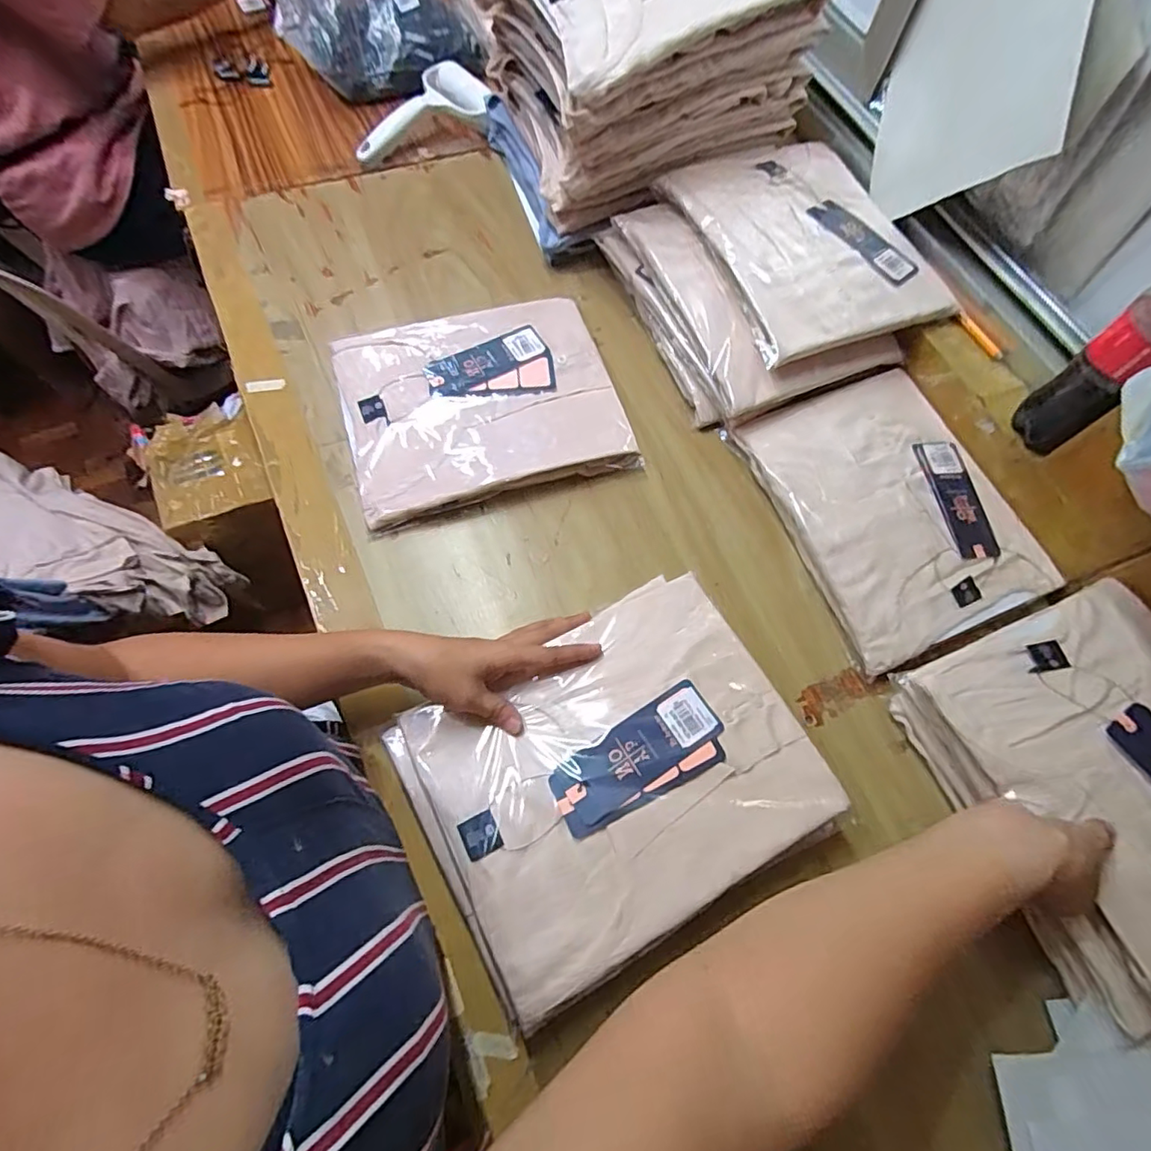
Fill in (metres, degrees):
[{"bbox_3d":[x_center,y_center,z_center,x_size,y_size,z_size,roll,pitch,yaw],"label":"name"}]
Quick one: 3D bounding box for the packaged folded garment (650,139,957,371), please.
[{"bbox_3d":[0.220,-0.331,0.563,0.202,0.034,0.246,-20,70,-12],"label":"packaged folded garment"}]

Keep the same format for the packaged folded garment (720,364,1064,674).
[{"bbox_3d":[0.291,-0.066,0.530,0.205,0.030,0.254,-21,70,-12],"label":"packaged folded garment"}]

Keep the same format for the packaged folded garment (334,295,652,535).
[{"bbox_3d":[-0.091,-0.166,0.547,0.246,0.025,0.206,-17,67,-8],"label":"packaged folded garment"}]

